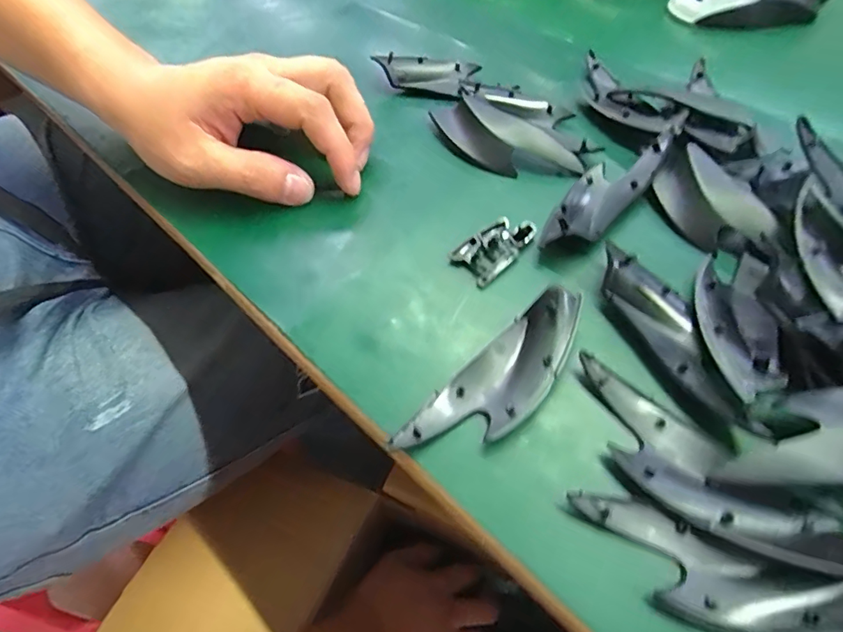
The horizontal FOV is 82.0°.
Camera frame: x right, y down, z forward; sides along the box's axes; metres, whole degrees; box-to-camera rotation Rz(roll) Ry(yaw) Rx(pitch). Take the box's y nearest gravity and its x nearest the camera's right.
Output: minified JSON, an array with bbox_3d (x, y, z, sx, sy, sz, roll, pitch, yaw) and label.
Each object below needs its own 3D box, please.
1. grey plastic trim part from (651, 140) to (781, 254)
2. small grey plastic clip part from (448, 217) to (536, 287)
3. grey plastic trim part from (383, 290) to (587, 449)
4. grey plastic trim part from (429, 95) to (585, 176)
[{"bbox_3d":[0.144,-0.058,0.245,0.035,0.014,0.061,-26,64,2],"label":"grey plastic trim part"},{"bbox_3d":[0.037,-0.037,0.251,0.041,0.009,0.026,-37,60,-20],"label":"small grey plastic clip part"},{"bbox_3d":[0.033,0.026,0.203,0.096,0.019,0.034,-40,61,-22],"label":"grey plastic trim part"},{"bbox_3d":[0.046,-0.106,0.289,0.037,0.018,0.094,-36,59,-20],"label":"grey plastic trim part"}]

